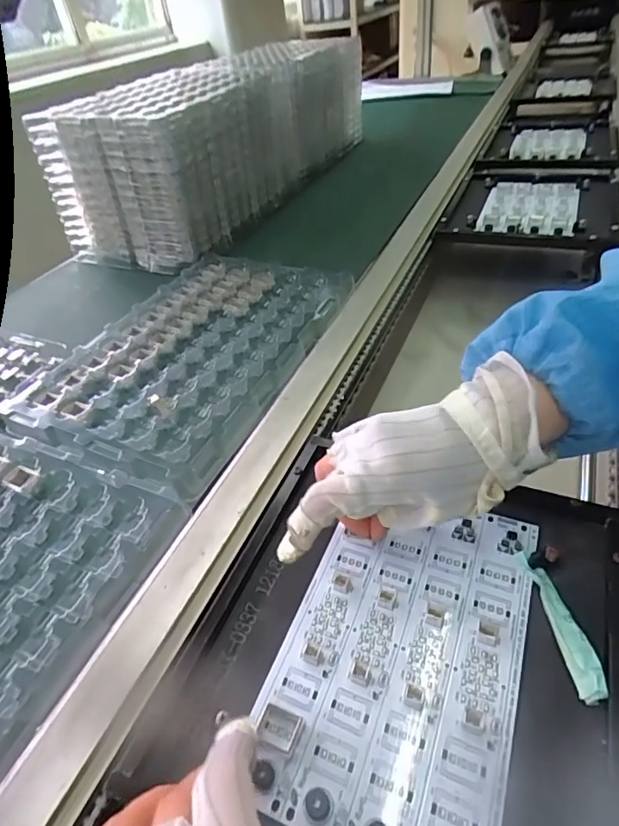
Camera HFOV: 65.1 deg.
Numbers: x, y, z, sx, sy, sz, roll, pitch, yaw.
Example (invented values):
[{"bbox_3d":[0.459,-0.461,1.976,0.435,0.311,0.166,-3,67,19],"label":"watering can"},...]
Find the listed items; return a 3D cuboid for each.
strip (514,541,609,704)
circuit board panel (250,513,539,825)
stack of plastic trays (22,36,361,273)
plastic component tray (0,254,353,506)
[{"bbox_3d":[0.144,0.116,0.282,0.016,0.004,0.093,-27,34,17],"label":"strip"},{"bbox_3d":[0.054,0.135,0.285,0.125,0.011,0.200,16,48,18],"label":"circuit board panel"},{"bbox_3d":[-0.121,-0.496,0.836,0.205,0.180,0.663,9,45,22],"label":"stack of plastic trays"},{"bbox_3d":[-0.118,-0.073,0.497,0.219,0.015,0.328,16,48,17],"label":"plastic component tray"}]

